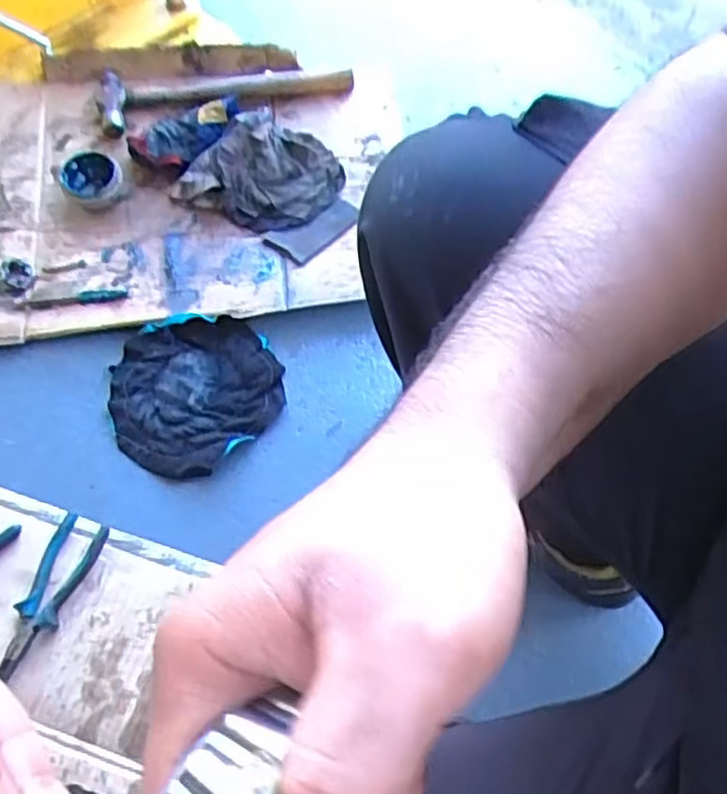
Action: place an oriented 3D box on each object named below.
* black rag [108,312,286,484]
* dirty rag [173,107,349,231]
[{"bbox_3d":[-0.193,-0.010,0.819,0.187,0.028,0.182,-42,72,-18],"label":"black rag"},{"bbox_3d":[-0.120,-0.278,0.917,0.166,0.039,0.178,38,69,16],"label":"dirty rag"}]

